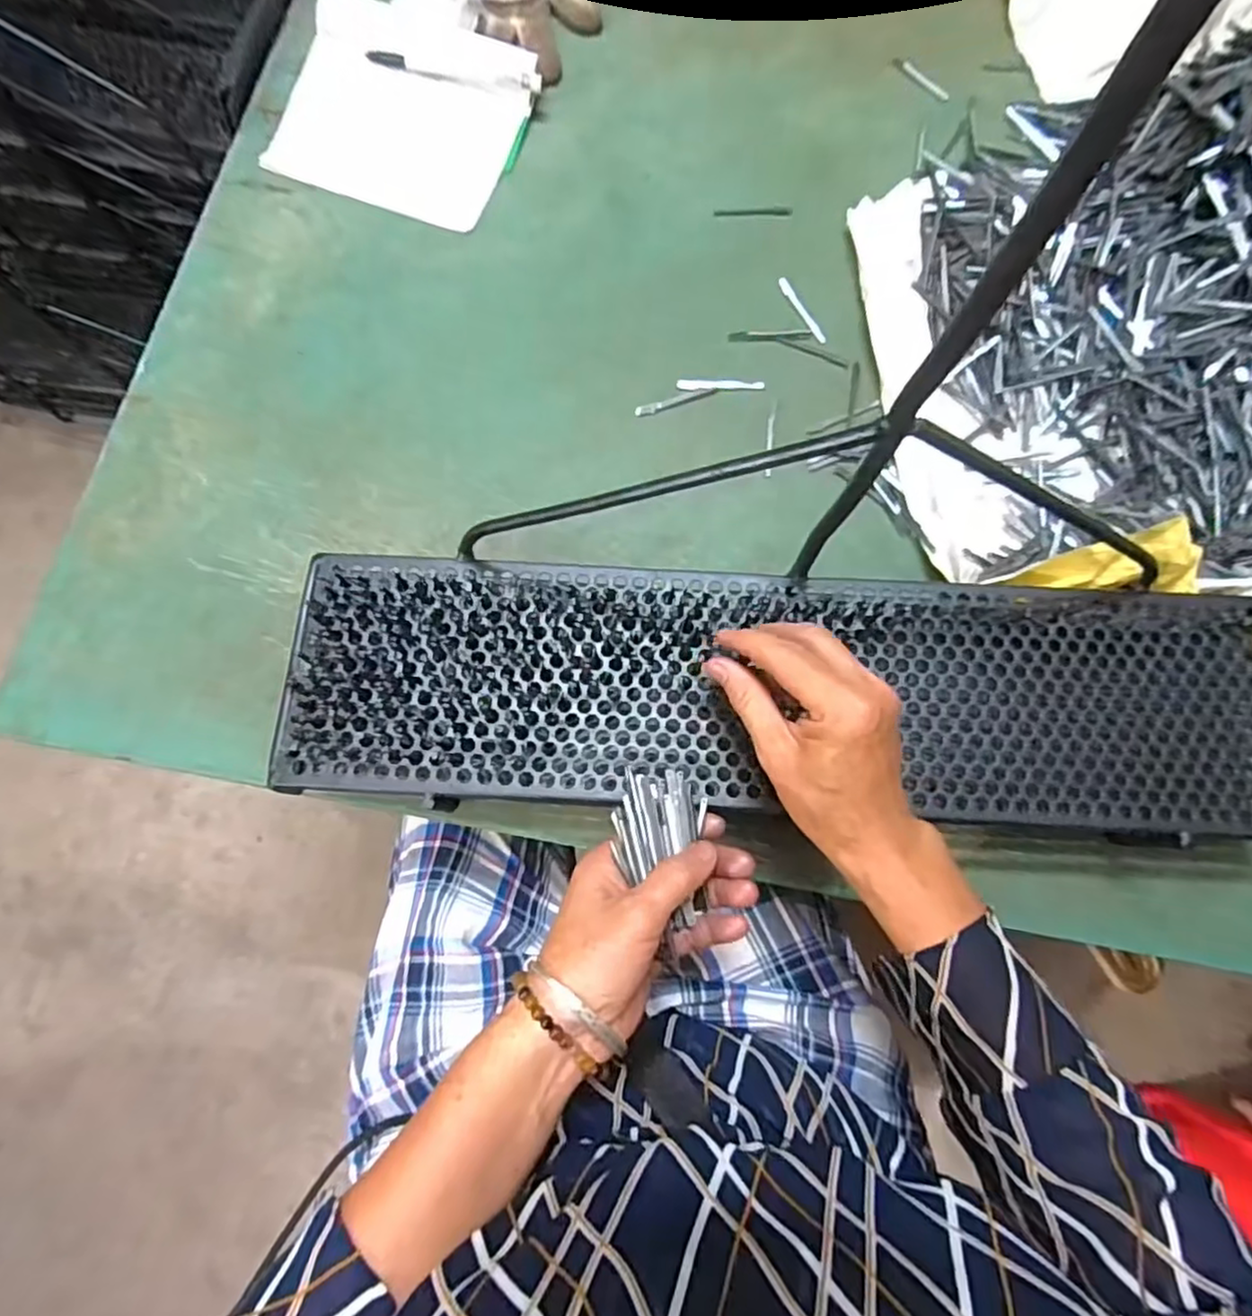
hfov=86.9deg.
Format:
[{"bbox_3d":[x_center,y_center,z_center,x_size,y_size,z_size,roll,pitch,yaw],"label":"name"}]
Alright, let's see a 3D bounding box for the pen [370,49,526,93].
[{"bbox_3d":[-0.155,-0.507,0.578,0.147,0.012,0.011,16,78,5],"label":"pen"}]

